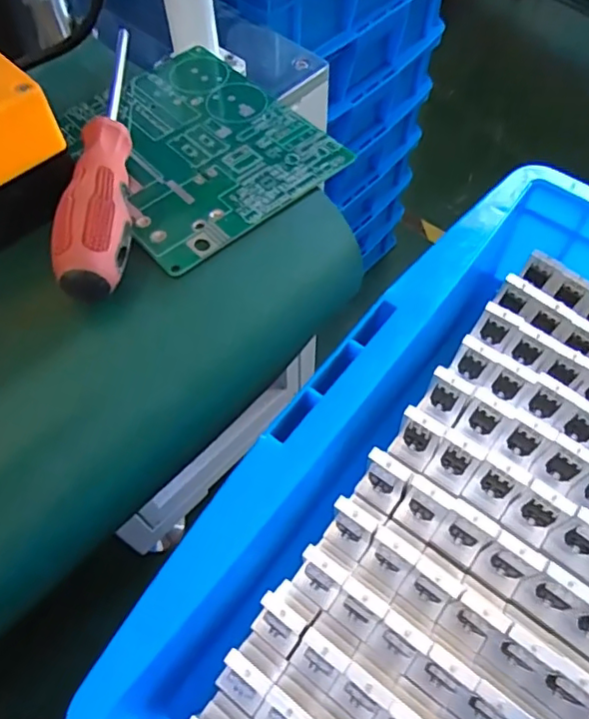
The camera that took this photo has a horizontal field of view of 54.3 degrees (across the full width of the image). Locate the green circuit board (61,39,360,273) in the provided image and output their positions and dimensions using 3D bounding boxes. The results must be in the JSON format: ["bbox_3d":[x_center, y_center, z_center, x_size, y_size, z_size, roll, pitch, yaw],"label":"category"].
[{"bbox_3d":[-0.059,-0.121,0.321,0.120,0.009,0.144,-37,67,-19],"label":"green circuit board"}]

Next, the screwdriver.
[{"bbox_3d":[-0.095,-0.114,0.293,0.028,0.027,0.192,-4,61,-2],"label":"screwdriver"}]

